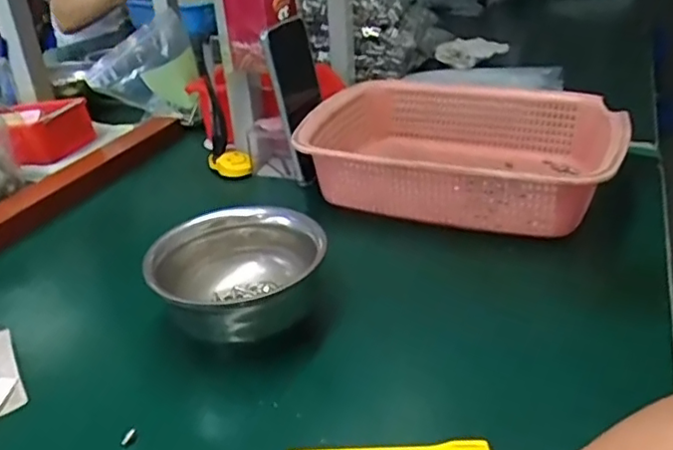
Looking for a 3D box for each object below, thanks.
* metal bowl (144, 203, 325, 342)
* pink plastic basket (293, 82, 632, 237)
[{"bbox_3d":[-0.070,0.037,0.451,0.119,0.056,0.114,-3,29,1],"label":"metal bowl"},{"bbox_3d":[0.122,-0.066,0.617,0.291,0.088,0.204,9,31,22],"label":"pink plastic basket"}]

